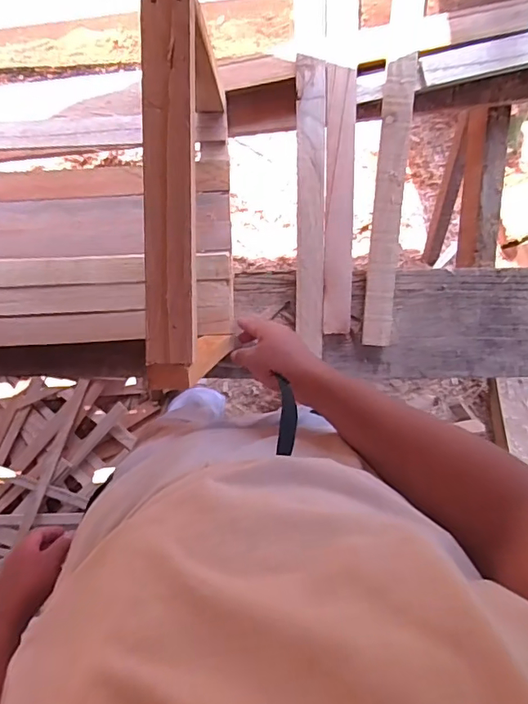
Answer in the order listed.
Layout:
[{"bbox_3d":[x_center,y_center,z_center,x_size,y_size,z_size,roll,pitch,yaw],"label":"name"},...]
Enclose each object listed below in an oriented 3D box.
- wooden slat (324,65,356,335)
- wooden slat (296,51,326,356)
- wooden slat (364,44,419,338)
[{"bbox_3d":[0.102,-0.199,0.674,0.039,0.017,0.343,0,96,3],"label":"wooden slat"},{"bbox_3d":[0.065,-0.194,0.675,0.040,0.019,0.377,0,96,3],"label":"wooden slat"},{"bbox_3d":[0.169,-0.196,0.671,0.042,0.018,0.371,4,96,3],"label":"wooden slat"}]

